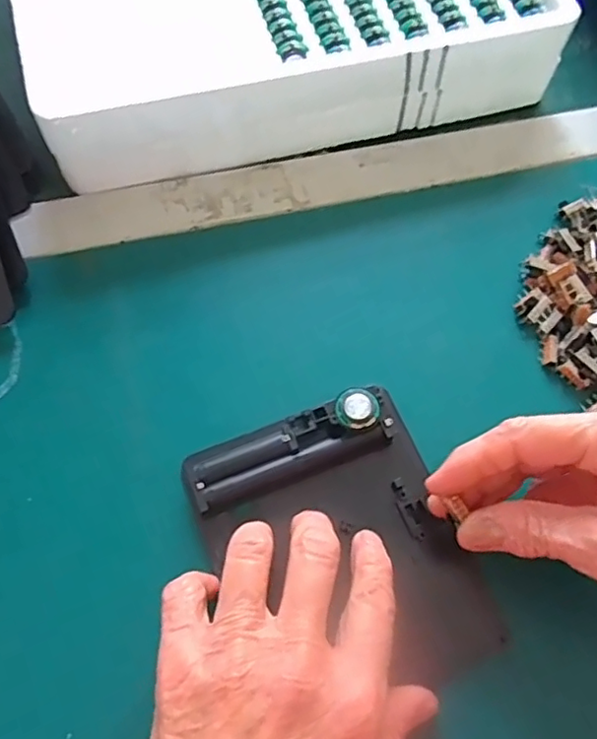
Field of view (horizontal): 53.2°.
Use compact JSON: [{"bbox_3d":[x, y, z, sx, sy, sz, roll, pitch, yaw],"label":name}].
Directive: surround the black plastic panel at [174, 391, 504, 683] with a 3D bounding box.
[{"bbox_3d":[0.020,0.080,0.268,0.109,0.031,0.131,-21,66,-13],"label":"black plastic panel"}]

